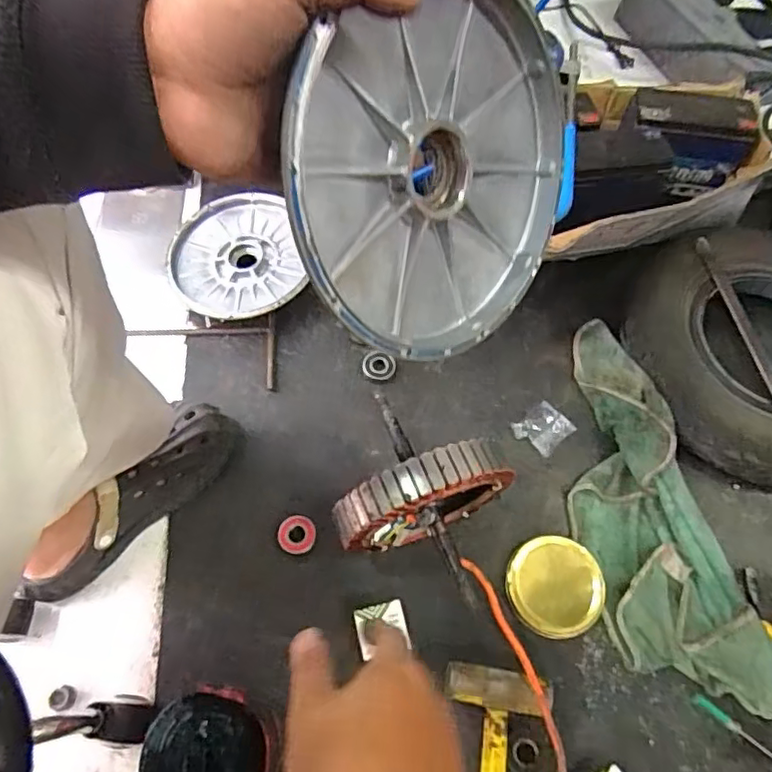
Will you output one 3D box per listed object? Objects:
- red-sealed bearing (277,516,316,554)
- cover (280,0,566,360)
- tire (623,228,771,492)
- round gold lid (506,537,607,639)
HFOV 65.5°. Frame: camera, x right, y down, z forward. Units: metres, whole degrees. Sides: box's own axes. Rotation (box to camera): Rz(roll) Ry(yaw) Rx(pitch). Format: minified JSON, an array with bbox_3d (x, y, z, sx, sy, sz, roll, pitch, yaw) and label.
[{"bbox_3d":[-0.111,0.185,0.749,0.045,0.009,0.046,8,62,3],"label":"red-sealed bearing"},{"bbox_3d":[0.031,-0.127,0.367,0.031,0.203,0.221,23,69,45],"label":"cover"},{"bbox_3d":[0.549,-0.051,0.851,0.384,0.107,0.381,25,64,11],"label":"tire"},{"bbox_3d":[0.210,0.246,0.744,0.119,0.020,0.113,1,62,-1],"label":"round gold lid"}]

